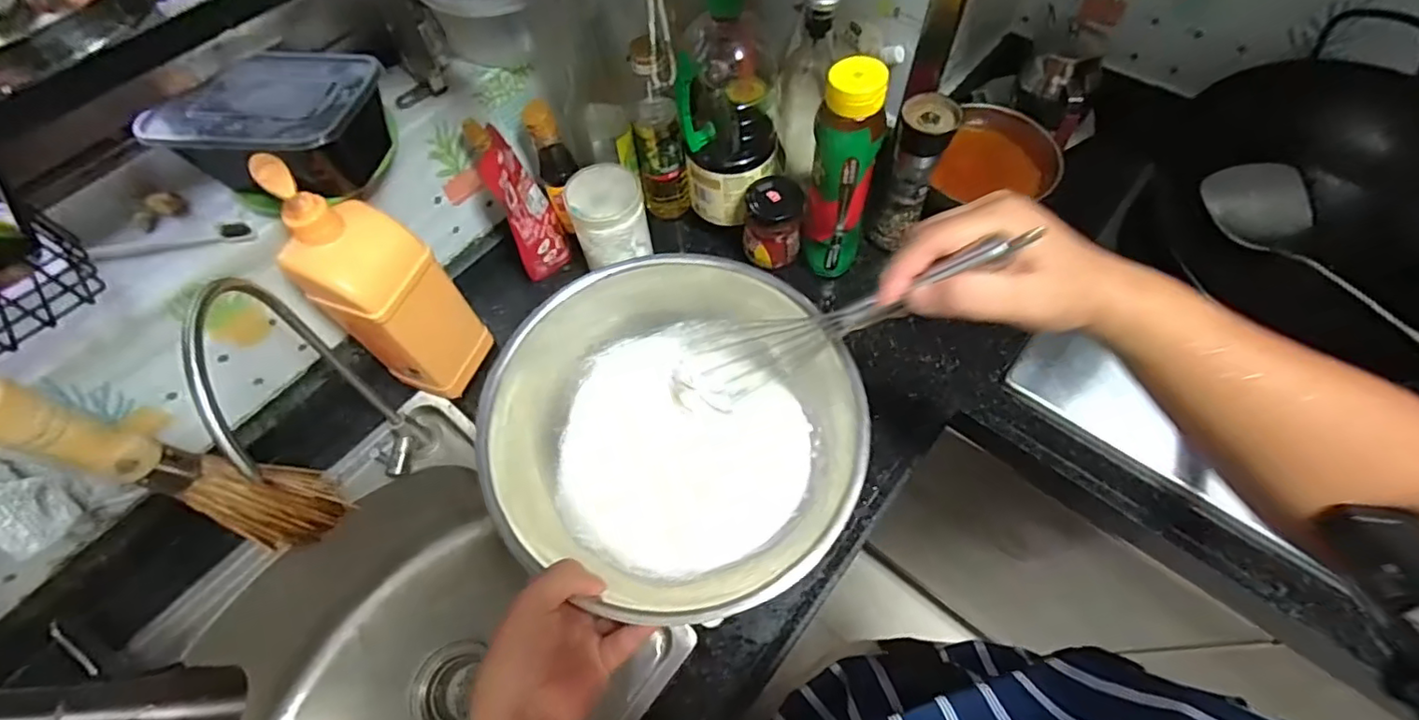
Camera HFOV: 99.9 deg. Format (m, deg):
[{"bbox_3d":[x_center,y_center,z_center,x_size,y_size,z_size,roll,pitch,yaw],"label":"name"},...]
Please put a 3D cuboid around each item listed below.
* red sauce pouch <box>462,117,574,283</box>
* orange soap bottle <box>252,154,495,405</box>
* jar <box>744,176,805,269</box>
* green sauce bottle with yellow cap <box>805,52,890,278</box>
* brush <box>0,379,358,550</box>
[{"bbox_3d":[-0.218,-0.181,0.667,0.045,0.198,0.077,0,51,15],"label":"red sauce pouch"},{"bbox_3d":[-0.304,-0.068,0.555,0.083,0.264,0.096,24,65,15],"label":"orange soap bottle"},{"bbox_3d":[0.074,-0.158,0.691,0.064,0.091,0.064,-1,61,2],"label":"jar"},{"bbox_3d":[0.138,-0.188,0.619,0.066,0.231,0.061,13,62,10],"label":"green sauce bottle with yellow cap"},{"bbox_3d":[-0.326,0.071,0.381,0.026,0.245,0.057,26,65,16],"label":"brush"}]

